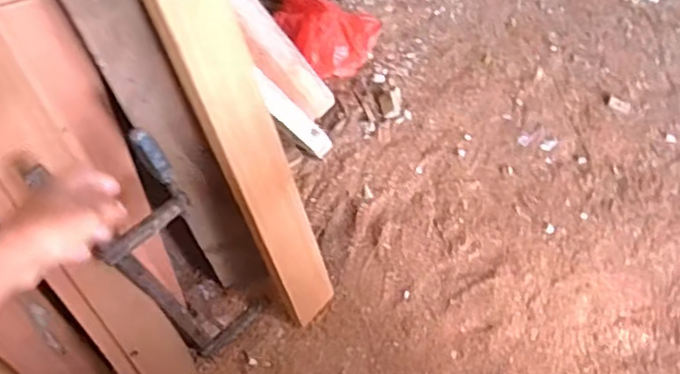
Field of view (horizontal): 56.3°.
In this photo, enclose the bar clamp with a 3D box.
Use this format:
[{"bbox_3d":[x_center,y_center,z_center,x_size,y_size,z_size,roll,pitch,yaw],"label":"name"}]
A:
[{"bbox_3d":[-0.296,0.131,1.135,0.182,0.641,0.058,-29,55,-14],"label":"bar clamp"}]

